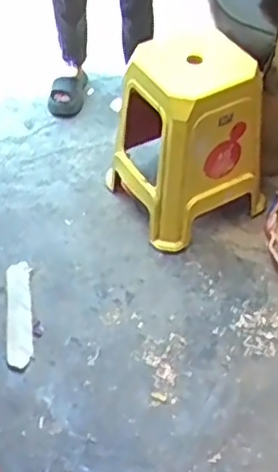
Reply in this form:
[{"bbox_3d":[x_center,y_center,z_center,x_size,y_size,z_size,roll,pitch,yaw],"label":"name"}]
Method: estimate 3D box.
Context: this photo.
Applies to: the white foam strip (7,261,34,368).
[{"bbox_3d":[-0.314,0.198,1.775,0.066,0.029,0.312,-4,52,-4],"label":"white foam strip"}]

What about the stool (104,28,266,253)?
[{"bbox_3d":[0.114,-0.283,1.778,0.337,0.587,0.355,-32,58,-23],"label":"stool"}]

